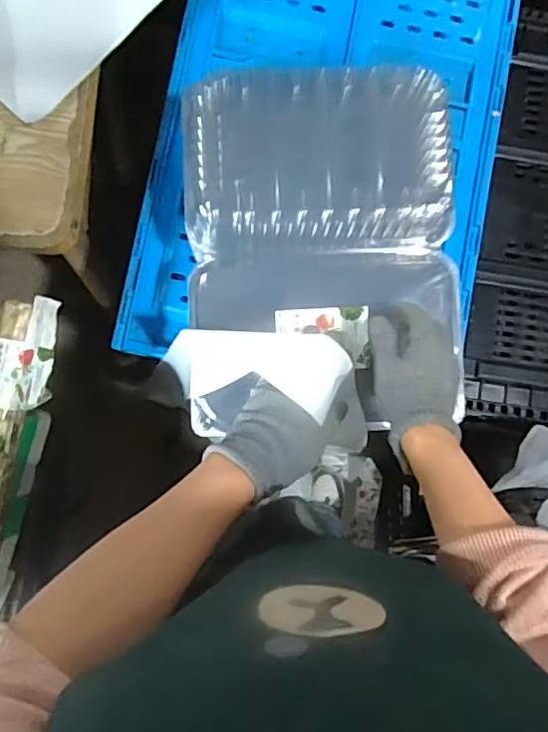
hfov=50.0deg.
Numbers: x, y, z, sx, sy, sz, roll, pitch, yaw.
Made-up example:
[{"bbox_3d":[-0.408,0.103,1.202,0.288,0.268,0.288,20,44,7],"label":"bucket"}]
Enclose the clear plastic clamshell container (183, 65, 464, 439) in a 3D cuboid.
[{"bbox_3d":[0.049,-0.113,0.574,0.263,0.074,0.327,-2,85,-2],"label":"clear plastic clamshell container"}]

